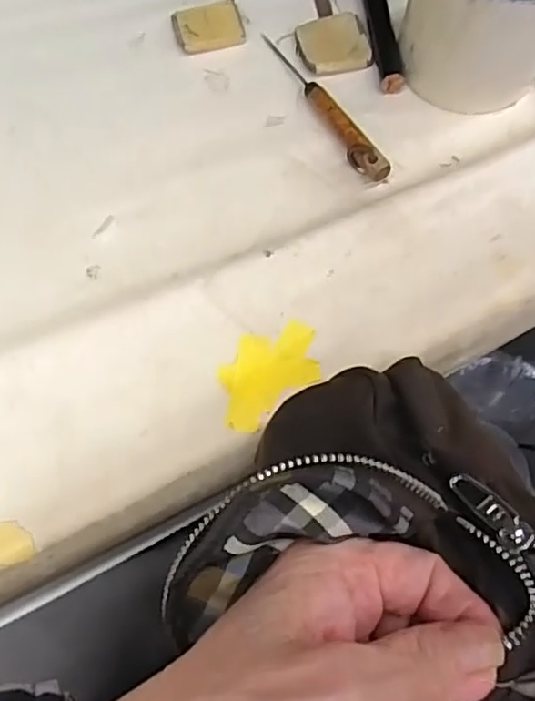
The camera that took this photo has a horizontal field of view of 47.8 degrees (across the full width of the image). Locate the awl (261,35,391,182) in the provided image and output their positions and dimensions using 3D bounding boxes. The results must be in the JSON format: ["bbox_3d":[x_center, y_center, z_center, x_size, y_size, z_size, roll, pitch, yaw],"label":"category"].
[{"bbox_3d":[0.029,-0.135,0.325,0.012,0.014,0.115,-29,73,-10],"label":"awl"}]

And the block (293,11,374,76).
[{"bbox_3d":[0.037,-0.175,0.342,0.039,0.006,0.041,-15,71,-5],"label":"block"}]

